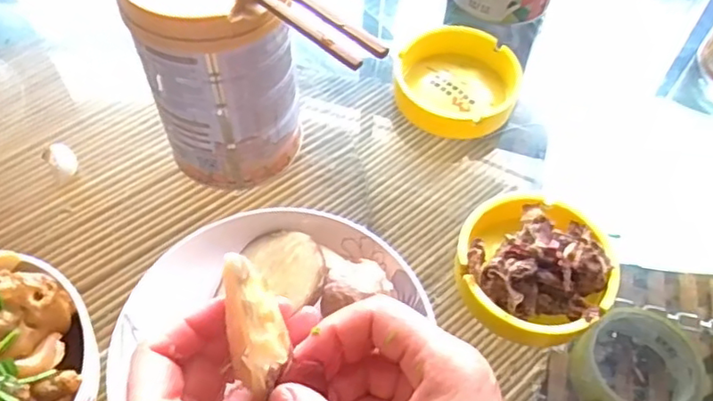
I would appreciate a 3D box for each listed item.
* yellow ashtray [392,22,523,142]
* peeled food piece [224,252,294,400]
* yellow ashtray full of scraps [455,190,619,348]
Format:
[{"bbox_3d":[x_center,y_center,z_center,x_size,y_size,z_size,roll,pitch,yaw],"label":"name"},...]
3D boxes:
[{"bbox_3d":[0.080,-0.095,0.497,0.097,0.027,0.109,12,57,5],"label":"yellow ashtray"},{"bbox_3d":[-0.041,0.051,0.251,0.022,0.019,0.058,-13,74,-11],"label":"peeled food piece"},{"bbox_3d":[0.117,0.039,0.391,0.097,0.035,0.099,2,57,-2],"label":"yellow ashtray full of scraps"}]

